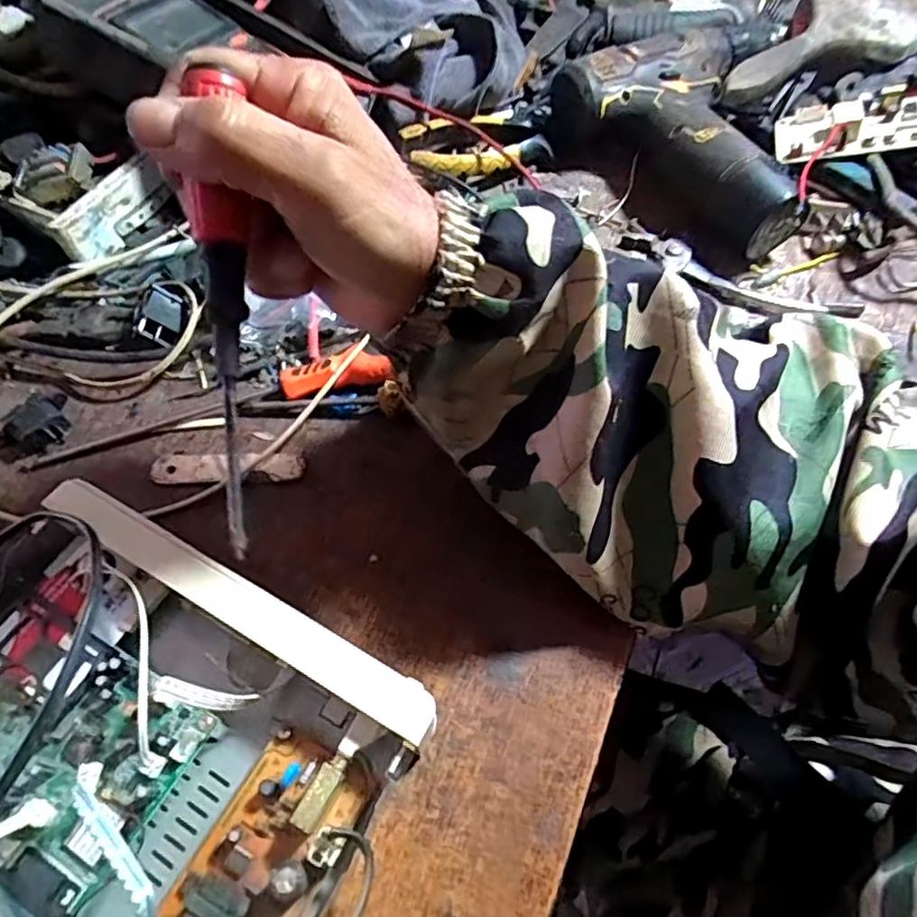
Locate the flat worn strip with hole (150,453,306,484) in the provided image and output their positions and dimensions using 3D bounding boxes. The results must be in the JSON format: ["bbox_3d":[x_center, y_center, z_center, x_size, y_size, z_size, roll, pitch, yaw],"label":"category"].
[{"bbox_3d":[-0.136,0.005,0.363,0.088,0.004,0.020,-1,59,1],"label":"flat worn strip with hole"}]

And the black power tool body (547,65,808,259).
[{"bbox_3d":[0.150,-0.217,0.428,0.066,0.050,0.202,-39,65,-19],"label":"black power tool body"}]

